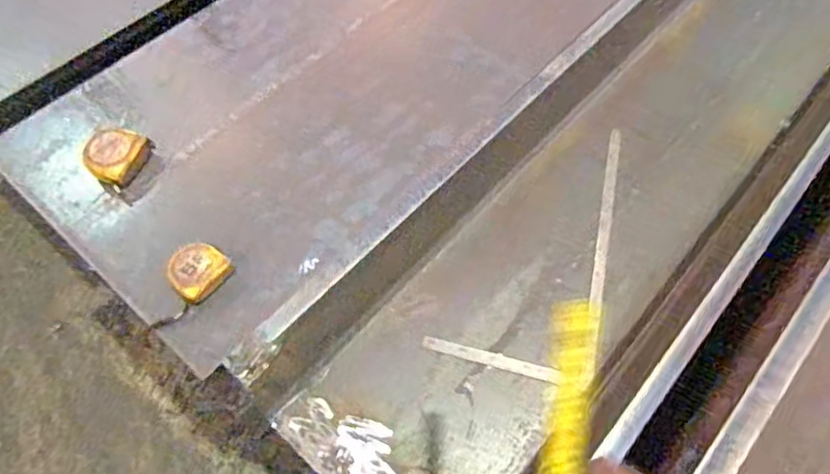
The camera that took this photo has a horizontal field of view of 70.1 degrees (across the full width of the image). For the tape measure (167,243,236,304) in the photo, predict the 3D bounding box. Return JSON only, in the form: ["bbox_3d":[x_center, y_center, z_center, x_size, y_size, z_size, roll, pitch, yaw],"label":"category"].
[{"bbox_3d":[-0.274,0.041,0.742,0.063,0.031,0.070,33,65,13],"label":"tape measure"}]

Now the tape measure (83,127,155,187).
[{"bbox_3d":[-0.416,-0.114,0.824,0.070,0.033,0.079,27,68,9],"label":"tape measure"}]

